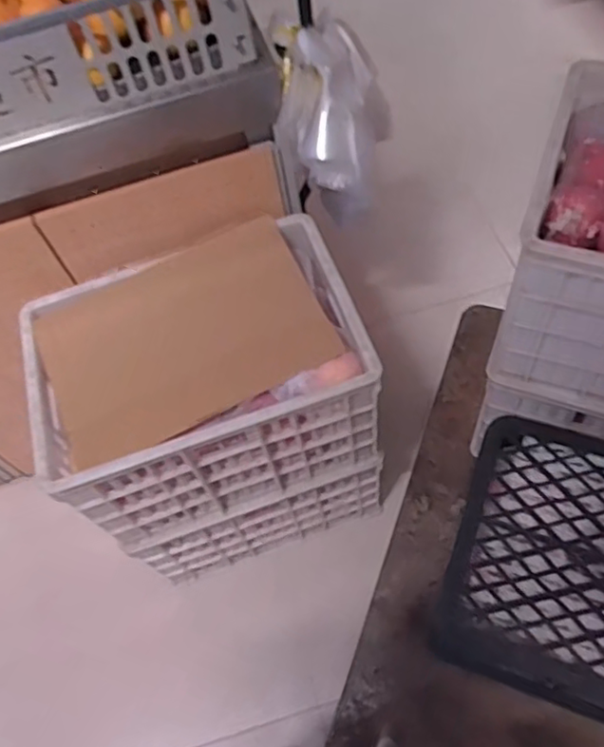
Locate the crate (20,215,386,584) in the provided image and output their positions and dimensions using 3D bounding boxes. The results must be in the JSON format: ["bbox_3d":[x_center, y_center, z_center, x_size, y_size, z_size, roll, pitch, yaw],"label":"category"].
[{"bbox_3d":[-0.155,0.098,1.193,0.513,0.616,0.335,-16,56,-6],"label":"crate"}]

